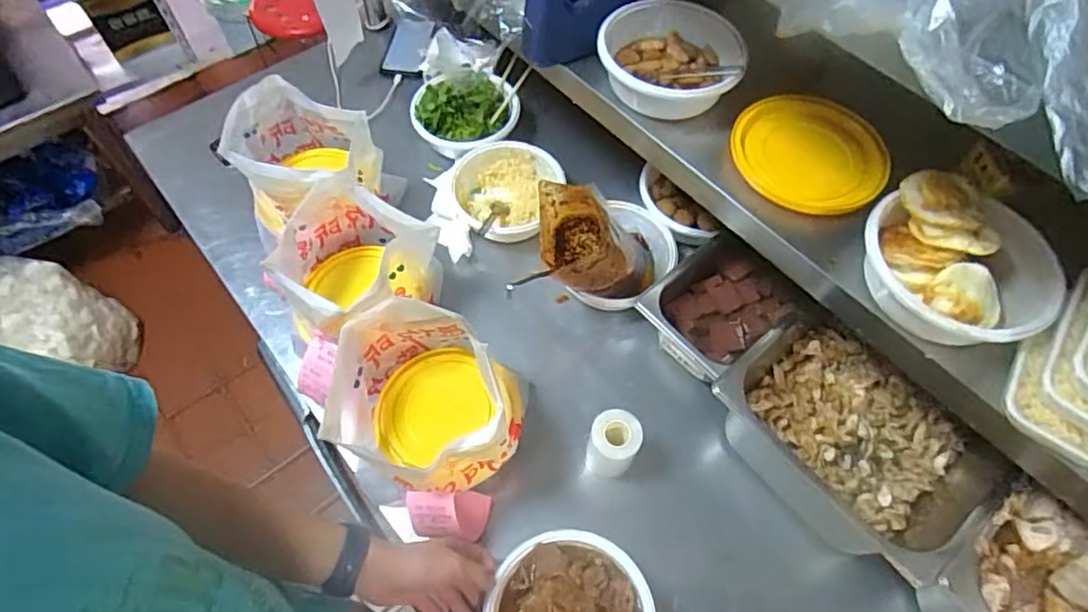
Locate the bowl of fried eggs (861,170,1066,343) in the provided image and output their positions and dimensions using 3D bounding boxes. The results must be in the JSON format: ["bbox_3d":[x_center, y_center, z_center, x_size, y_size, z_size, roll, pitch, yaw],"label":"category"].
[{"bbox_3d":[0.386,-0.039,0.579,0.165,0.068,0.150,33,64,17],"label":"bowl of fried eggs"}]

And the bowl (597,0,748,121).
[{"bbox_3d":[0.151,-0.294,0.735,0.171,0.055,0.142,4,59,1],"label":"bowl"}]

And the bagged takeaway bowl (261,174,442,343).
[{"bbox_3d":[-0.243,-0.035,0.784,0.167,0.173,0.176,1,59,-1],"label":"bagged takeaway bowl"}]

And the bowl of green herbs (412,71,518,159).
[{"bbox_3d":[-0.127,-0.304,1.012,0.166,0.066,0.155,1,59,-1],"label":"bowl of green herbs"}]

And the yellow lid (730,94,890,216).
[{"bbox_3d":[0.295,-0.173,0.685,0.161,0.026,0.151,1,59,-1],"label":"yellow lid"}]

